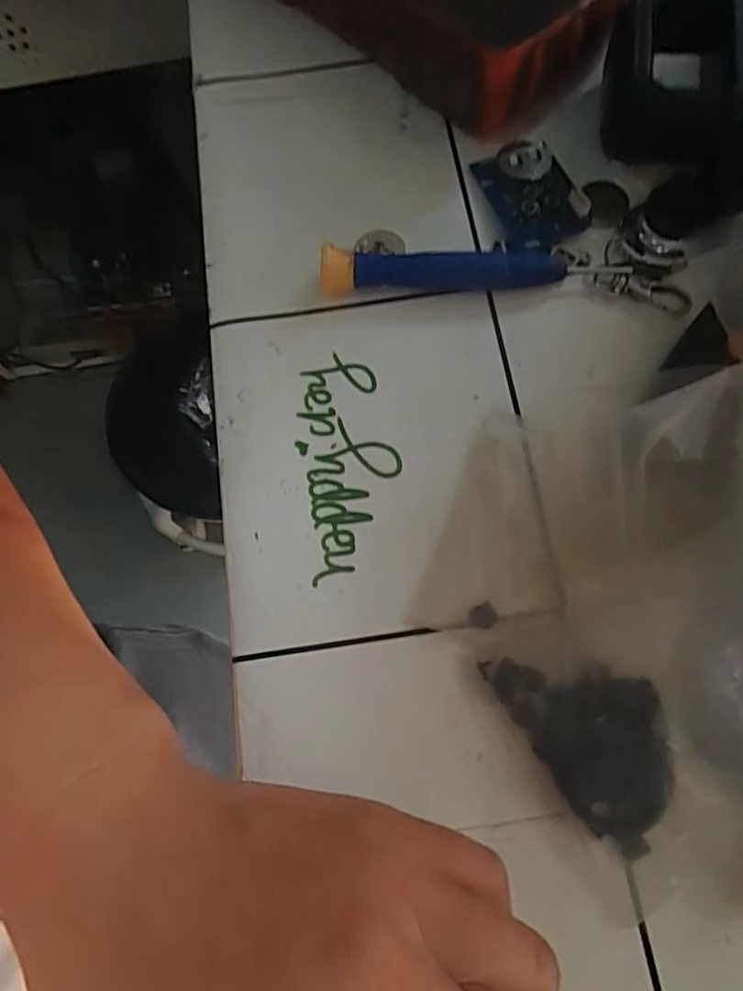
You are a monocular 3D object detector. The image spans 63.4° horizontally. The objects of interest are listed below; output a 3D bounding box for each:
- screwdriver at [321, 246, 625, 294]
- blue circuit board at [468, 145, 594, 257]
[{"bbox_3d":[0.035,-0.081,0.213,0.105,0.015,0.011,-2,72,3],"label":"screwdriver"},{"bbox_3d":[0.059,-0.111,0.224,0.035,0.004,0.047,-15,72,-1],"label":"blue circuit board"}]

